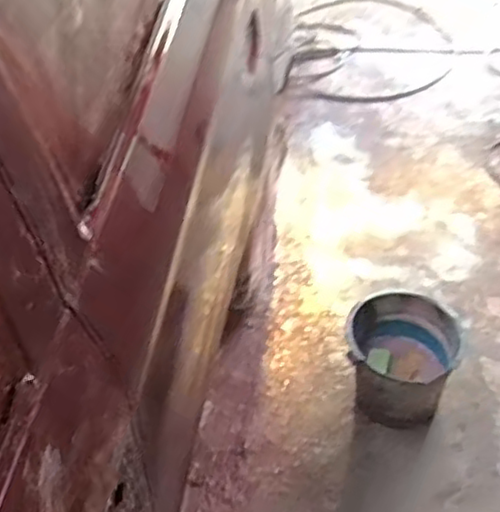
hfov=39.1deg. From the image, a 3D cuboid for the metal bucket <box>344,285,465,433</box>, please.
[{"bbox_3d":[0.343,0.237,1.659,0.248,0.233,0.227,17,47,14],"label":"metal bucket"}]

